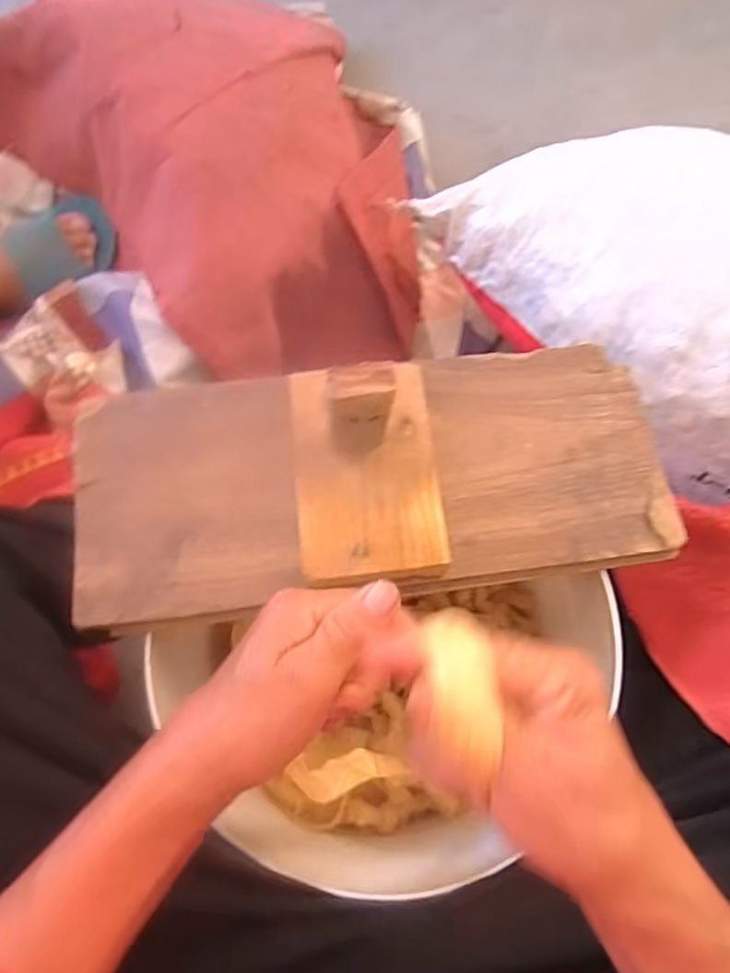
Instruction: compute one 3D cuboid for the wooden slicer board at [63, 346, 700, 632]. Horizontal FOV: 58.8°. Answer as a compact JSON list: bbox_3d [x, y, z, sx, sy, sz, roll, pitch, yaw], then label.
[{"bbox_3d":[0.005,-0.009,0.423,0.379,0.032,0.153,-7,71,-4],"label":"wooden slicer board"}]

